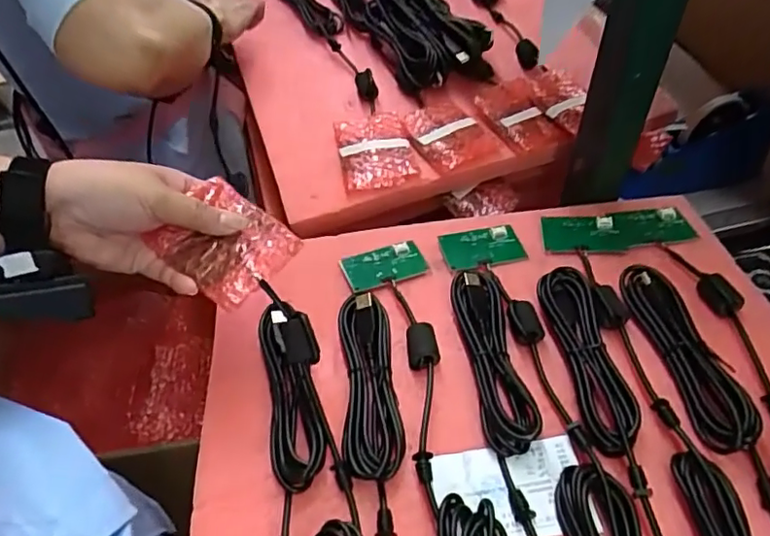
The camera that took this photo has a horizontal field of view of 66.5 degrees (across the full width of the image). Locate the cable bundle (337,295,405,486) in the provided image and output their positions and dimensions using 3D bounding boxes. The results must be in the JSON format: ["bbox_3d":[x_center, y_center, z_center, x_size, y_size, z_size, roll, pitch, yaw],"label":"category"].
[{"bbox_3d":[-0.011,0.080,0.420,0.038,0.017,0.143,-4,46,-2],"label":"cable bundle"}]

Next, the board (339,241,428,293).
[{"bbox_3d":[-0.001,-0.002,0.504,0.070,0.007,0.046,-18,47,-14],"label":"board"}]

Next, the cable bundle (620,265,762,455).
[{"bbox_3d":[0.214,0.056,0.416,0.043,0.021,0.151,-3,46,-1],"label":"cable bundle"}]

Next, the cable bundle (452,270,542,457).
[{"bbox_3d":[0.078,0.059,0.430,0.038,0.019,0.154,-3,46,-2],"label":"cable bundle"}]

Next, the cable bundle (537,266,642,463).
[{"bbox_3d":[0.144,0.061,0.417,0.039,0.019,0.142,-4,46,-2],"label":"cable bundle"}]

